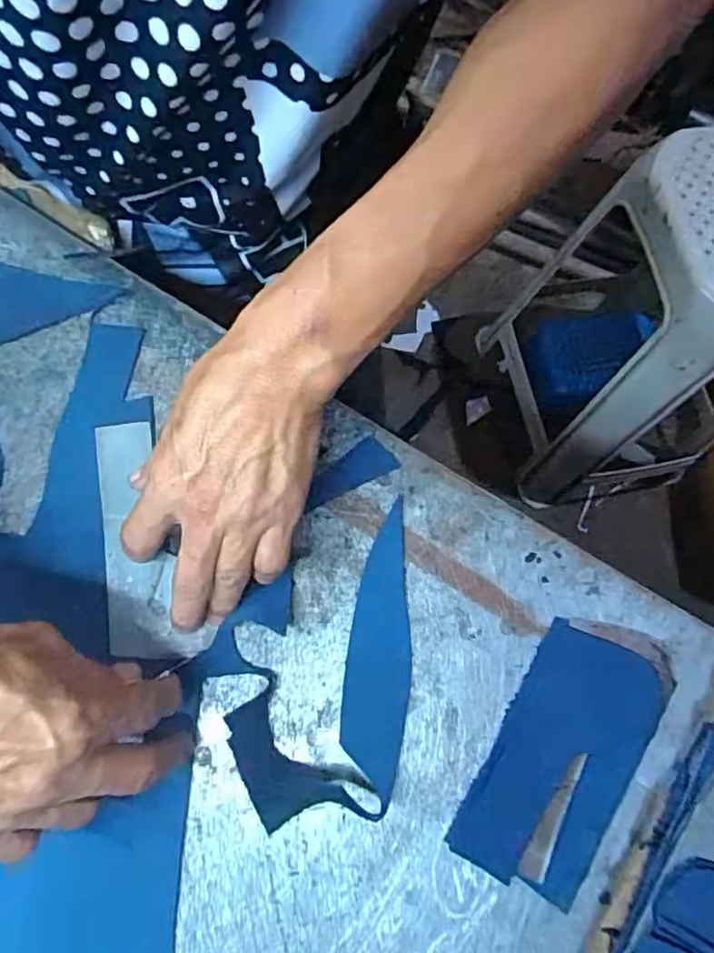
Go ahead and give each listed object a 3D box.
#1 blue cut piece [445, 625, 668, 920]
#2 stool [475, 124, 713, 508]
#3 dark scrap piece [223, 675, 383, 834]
[{"bbox_3d":[0.113,0.155,0.342,0.072,0.004,0.136,28,78,12],"label":"blue cut piece"},{"bbox_3d":[0.486,-0.234,1.047,0.352,0.526,0.323,-5,68,-4],"label":"stool"},{"bbox_3d":[-0.036,0.157,0.329,0.051,0.026,0.089,-42,75,-17],"label":"dark scrap piece"}]

